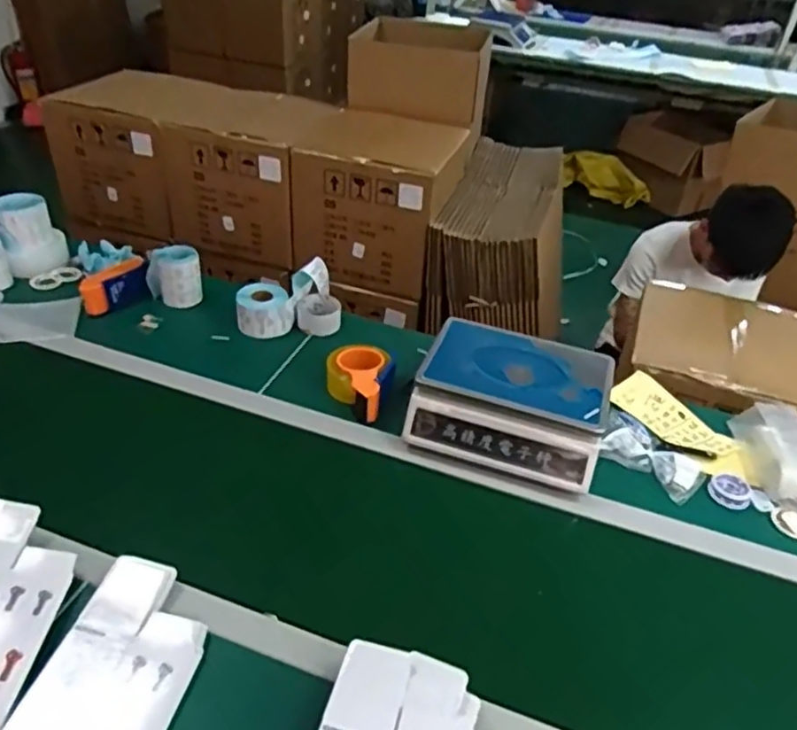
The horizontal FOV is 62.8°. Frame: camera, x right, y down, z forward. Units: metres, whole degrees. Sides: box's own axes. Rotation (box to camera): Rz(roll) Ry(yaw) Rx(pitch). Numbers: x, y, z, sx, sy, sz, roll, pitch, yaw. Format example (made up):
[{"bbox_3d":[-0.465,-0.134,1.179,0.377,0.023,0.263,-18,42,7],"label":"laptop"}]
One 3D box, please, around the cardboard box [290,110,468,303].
[{"bbox_3d":[-0.077,-0.490,1.915,0.414,0.361,0.448,11,38,9],"label":"cardboard box"}]

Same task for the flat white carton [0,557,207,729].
[{"bbox_3d":[-0.304,0.340,0.669,0.148,0.023,0.286,14,41,5],"label":"flat white carton"}]

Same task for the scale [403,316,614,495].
[{"bbox_3d":[0.175,0.054,1.016,0.279,0.119,0.223,16,39,14],"label":"scale"}]

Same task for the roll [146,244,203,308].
[{"bbox_3d":[-0.443,-0.172,1.291,0.100,0.099,0.083,-12,40,-20],"label":"roll"}]

